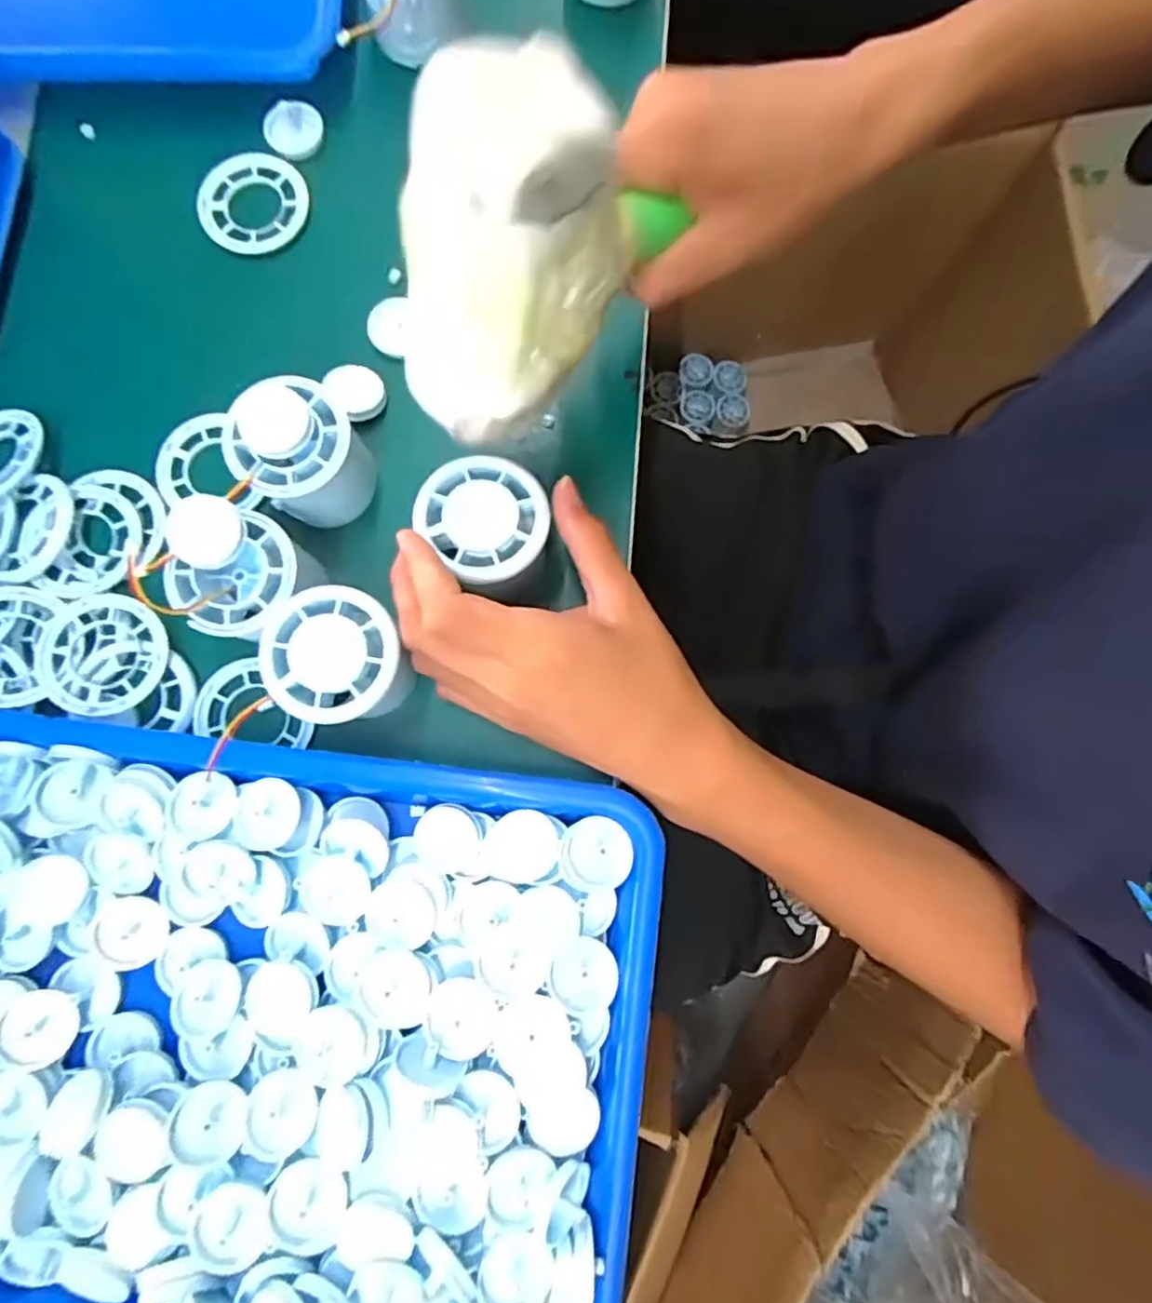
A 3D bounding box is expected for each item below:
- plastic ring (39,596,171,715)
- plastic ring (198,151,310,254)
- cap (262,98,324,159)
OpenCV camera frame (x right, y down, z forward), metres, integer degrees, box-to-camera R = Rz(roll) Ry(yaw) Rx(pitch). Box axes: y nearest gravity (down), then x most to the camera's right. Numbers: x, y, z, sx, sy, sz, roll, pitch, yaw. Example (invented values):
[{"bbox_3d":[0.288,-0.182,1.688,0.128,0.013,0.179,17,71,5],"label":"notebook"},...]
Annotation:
[{"bbox_3d":[-0.227,0.002,0.320,0.056,0.010,0.056,9,76,0],"label":"plastic ring"},{"bbox_3d":[-0.177,-0.245,0.364,0.056,0.004,0.056,0,86,-5],"label":"plastic ring"},{"bbox_3d":[-0.157,-0.289,0.368,0.031,0.005,0.031,-1,95,-7],"label":"cap"}]

